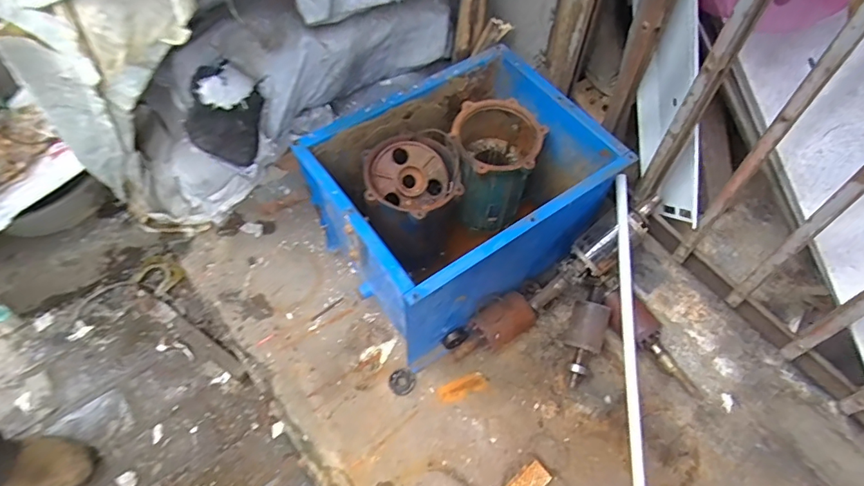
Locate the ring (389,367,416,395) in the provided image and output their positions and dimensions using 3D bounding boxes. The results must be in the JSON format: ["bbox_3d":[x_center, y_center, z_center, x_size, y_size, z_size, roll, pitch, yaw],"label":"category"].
[{"bbox_3d":[-0.055,0.255,0.918,0.048,0.010,0.050,1,58,-1],"label":"ring"}]

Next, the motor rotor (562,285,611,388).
[{"bbox_3d":[0.284,0.173,0.917,0.070,0.078,0.181,17,74,10],"label":"motor rotor"}]

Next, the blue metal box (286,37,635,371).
[{"bbox_3d":[0.049,-0.071,0.902,0.431,0.299,0.339,-29,64,-18],"label":"blue metal box"}]

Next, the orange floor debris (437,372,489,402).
[{"bbox_3d":[0.057,0.267,0.913,0.091,0.004,0.034,-19,61,-13],"label":"orange floor debris"}]

